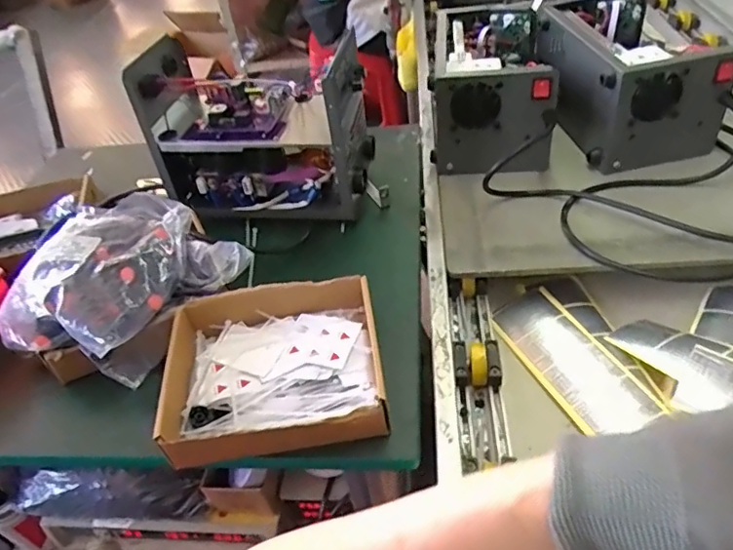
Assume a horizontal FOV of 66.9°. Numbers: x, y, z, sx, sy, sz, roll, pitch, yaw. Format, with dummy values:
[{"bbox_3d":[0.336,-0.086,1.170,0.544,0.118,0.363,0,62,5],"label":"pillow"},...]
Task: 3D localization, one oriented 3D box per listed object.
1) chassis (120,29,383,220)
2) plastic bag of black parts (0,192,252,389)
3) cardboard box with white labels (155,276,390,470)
[{"bbox_3d":[-0.150,-0.194,0.780,0.302,0.211,0.166,5,44,15],"label":"chassis"},{"bbox_3d":[-0.288,0.007,0.640,0.218,0.092,0.227,21,50,30],"label":"plastic bag of black parts"},{"bbox_3d":[-0.101,0.093,0.575,0.222,0.053,0.182,-9,42,0],"label":"cardboard box with white labels"}]

